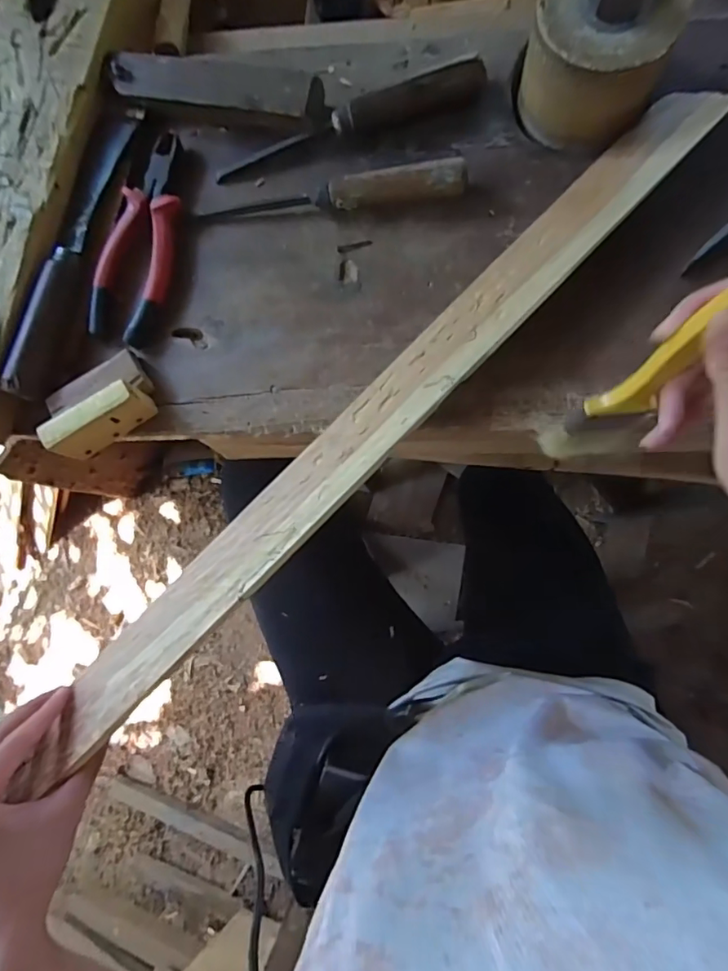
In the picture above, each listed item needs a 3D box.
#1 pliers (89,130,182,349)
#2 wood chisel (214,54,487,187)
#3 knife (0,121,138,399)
[{"bbox_3d":[-0.191,-0.216,0.442,0.061,0.013,0.192,9,84,5],"label":"pliers"},{"bbox_3d":[-0.013,-0.301,0.428,0.228,0.030,0.023,-16,83,2],"label":"wood chisel"},{"bbox_3d":[-0.249,-0.196,0.435,0.023,0.026,0.253,14,85,6],"label":"knife"}]

